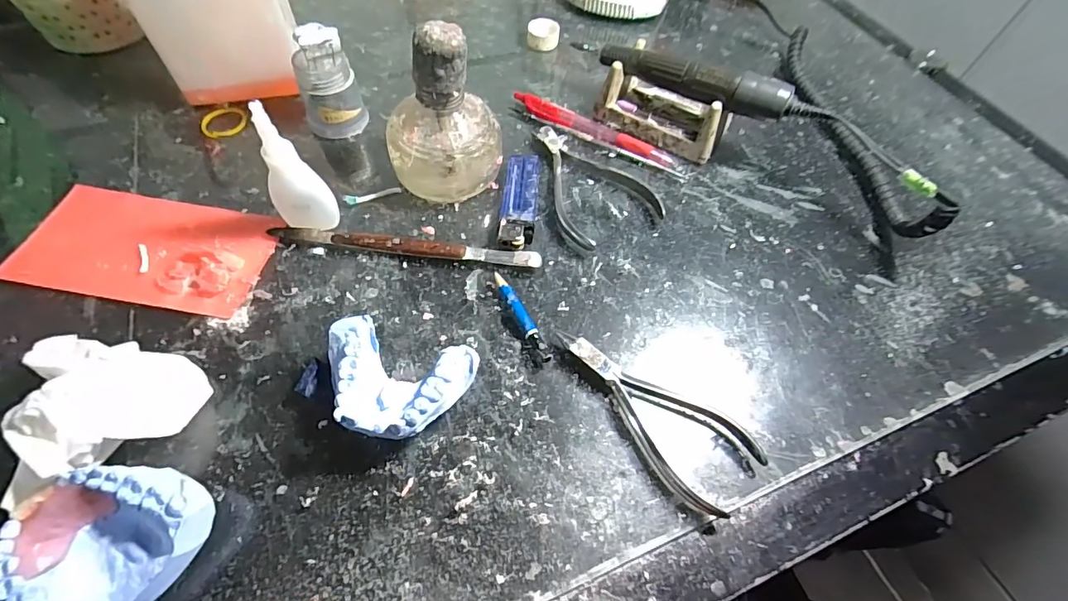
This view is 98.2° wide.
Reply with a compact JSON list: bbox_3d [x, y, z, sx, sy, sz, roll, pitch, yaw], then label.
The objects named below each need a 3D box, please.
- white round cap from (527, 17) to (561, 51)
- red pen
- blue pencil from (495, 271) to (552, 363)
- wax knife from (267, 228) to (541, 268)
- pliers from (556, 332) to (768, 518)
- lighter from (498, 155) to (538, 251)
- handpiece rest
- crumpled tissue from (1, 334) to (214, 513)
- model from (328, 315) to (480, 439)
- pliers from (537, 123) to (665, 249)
[{"bbox_3d":[0.009,-0.249,0.436,0.029,0.018,0.029,2,59,-3],"label":"white round cap"},{"bbox_3d":[0.045,-0.135,0.368,0.138,0.012,0.014,29,61,12],"label":"red pen"},{"bbox_3d":[-0.008,0.009,0.277,0.008,0.008,0.065,-24,64,-18],"label":"blue pencil"},{"bbox_3d":[-0.081,-0.034,0.297,0.169,0.010,0.011,6,59,-1],"label":"wax knife"},{"bbox_3d":[0.059,0.060,0.250,0.121,0.011,0.048,37,63,16],"label":"pliers"},{"bbox_3d":[-0.010,-0.069,0.322,0.023,0.013,0.080,4,59,-2],"label":"lighter"},{"bbox_3d":[0.108,-0.160,0.370,0.099,0.043,0.061,29,61,13],"label":"handpiece rest"},{"bbox_3d":[-0.198,0.051,0.211,0.053,0.053,0.079,7,59,0],"label":"crumpled tissue"},{"bbox_3d":[-0.072,0.044,0.238,0.074,0.031,0.055,13,59,3],"label":"model"},{"bbox_3d":[0.034,-0.091,0.339,0.074,0.012,0.117,-24,64,-18],"label":"pliers"}]

